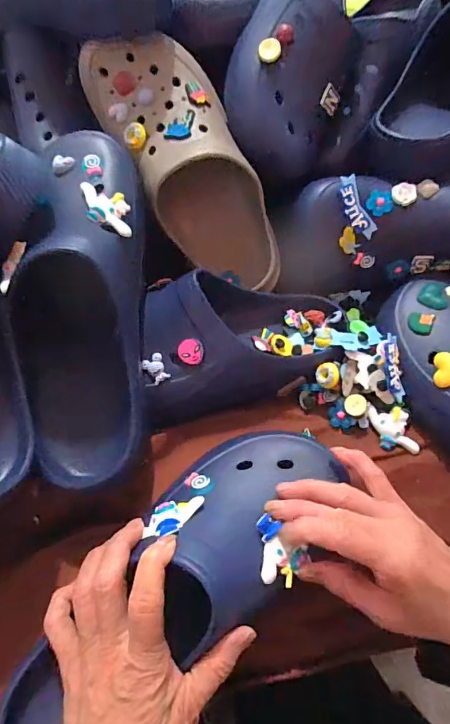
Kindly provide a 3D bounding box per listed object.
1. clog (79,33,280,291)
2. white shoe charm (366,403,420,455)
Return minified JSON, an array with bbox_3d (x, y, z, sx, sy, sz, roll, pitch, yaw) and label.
[{"bbox_3d":[-0.034,-0.197,0.449,0.120,0.095,0.275,-44,113,-23],"label":"clog"},{"bbox_3d":[0.162,0.064,0.426,0.036,0.005,0.053,-14,77,5],"label":"white shoe charm"}]

